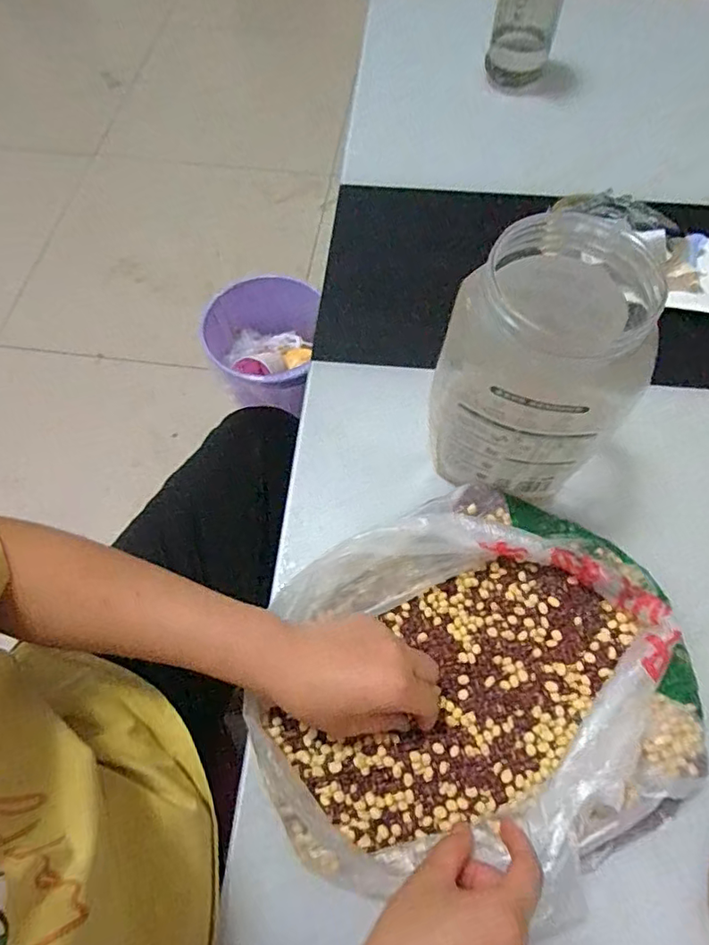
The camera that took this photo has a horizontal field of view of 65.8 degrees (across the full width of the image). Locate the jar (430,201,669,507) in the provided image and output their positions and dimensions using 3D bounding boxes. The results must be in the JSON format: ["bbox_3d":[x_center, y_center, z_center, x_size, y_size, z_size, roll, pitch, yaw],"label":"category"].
[{"bbox_3d":[0.136,-0.070,0.435,0.135,0.206,0.124,0,64,0],"label":"jar"}]

